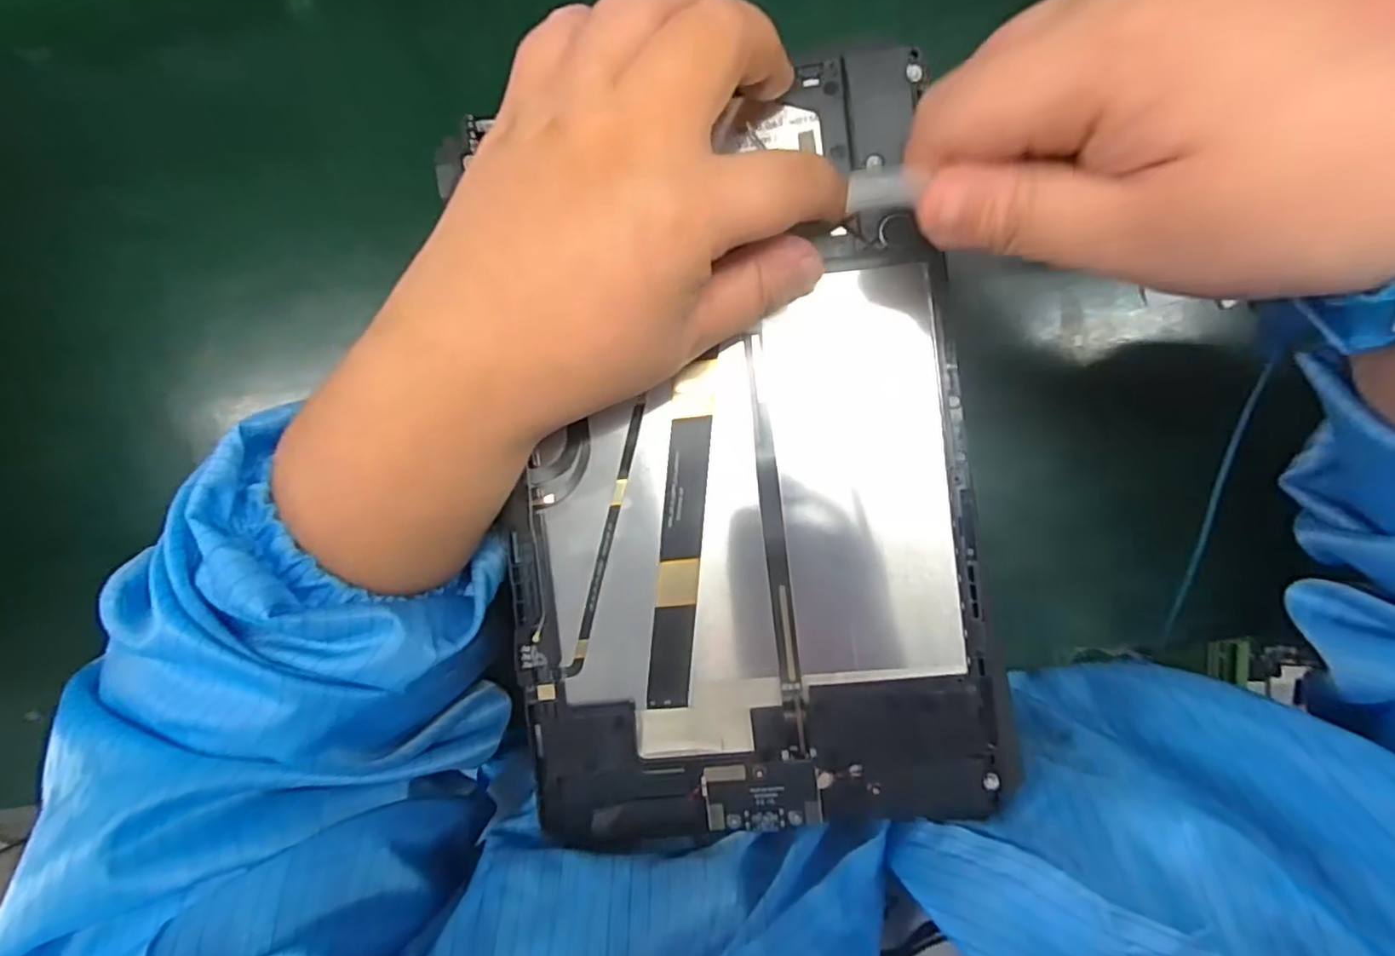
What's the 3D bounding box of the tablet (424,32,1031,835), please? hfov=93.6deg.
[{"bbox_3d":[0.010,-0.005,0.209,0.147,0.008,0.230,-8,90,6],"label":"tablet"}]

